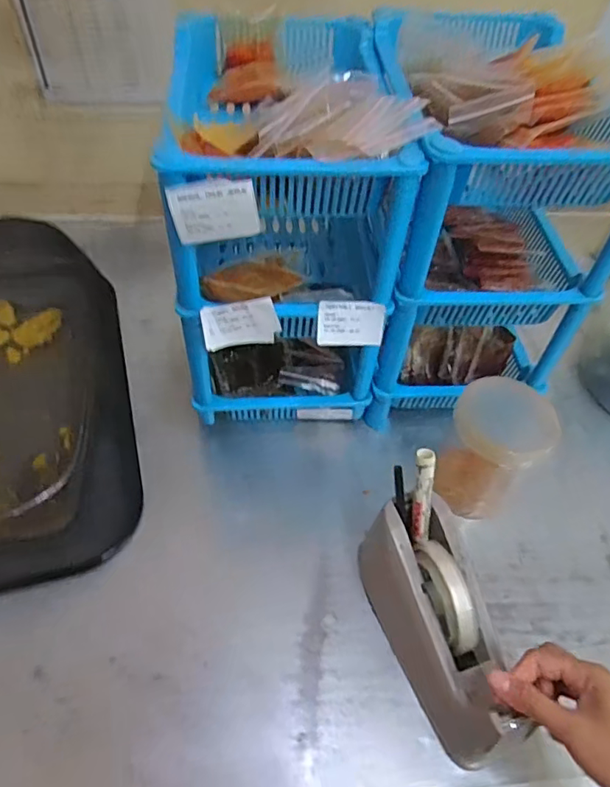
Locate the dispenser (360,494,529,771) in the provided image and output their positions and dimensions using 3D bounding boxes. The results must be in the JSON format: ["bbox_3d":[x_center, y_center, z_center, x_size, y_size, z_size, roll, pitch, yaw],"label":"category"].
[{"bbox_3d":[0.117,0.193,0.458,0.071,0.107,0.200,-19,59,-15],"label":"dispenser"}]

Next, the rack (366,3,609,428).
[{"bbox_3d":[0.162,-0.185,0.598,0.203,0.315,0.290,-5,53,-7],"label":"rack"}]

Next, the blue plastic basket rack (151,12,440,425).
[{"bbox_3d":[-0.026,-0.168,0.593,0.197,0.332,0.307,-3,53,-5],"label":"blue plastic basket rack"}]

